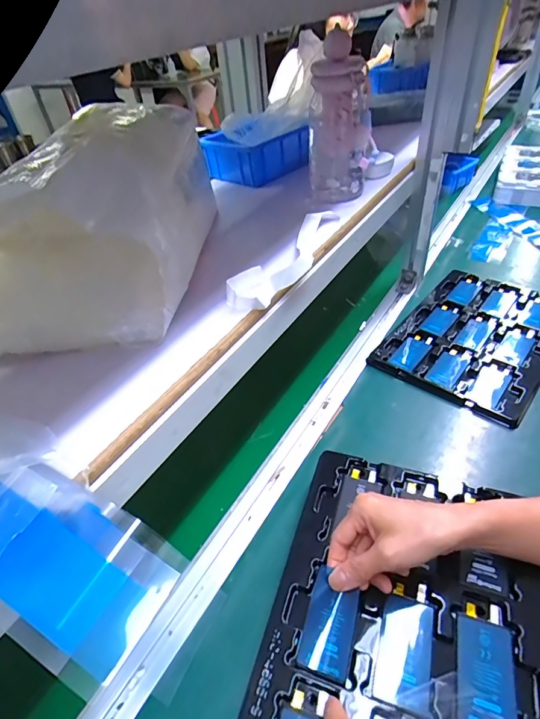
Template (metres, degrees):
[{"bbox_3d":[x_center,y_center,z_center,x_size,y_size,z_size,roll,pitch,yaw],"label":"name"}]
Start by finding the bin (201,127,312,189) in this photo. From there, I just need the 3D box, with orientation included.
[{"bbox_3d":[-0.021,-0.356,0.705,0.132,0.065,0.127,25,51,32],"label":"bin"}]

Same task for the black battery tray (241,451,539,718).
[{"bbox_3d":[0.116,0.240,0.354,0.223,0.018,0.324,9,44,19],"label":"black battery tray"}]

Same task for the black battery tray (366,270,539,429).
[{"bbox_3d":[0.352,-0.042,0.697,0.228,0.025,0.332,27,52,33],"label":"black battery tray"}]

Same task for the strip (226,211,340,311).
[{"bbox_3d":[0.033,-0.123,0.469,0.058,0.024,0.224,20,48,28],"label":"strip"}]

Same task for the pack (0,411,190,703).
[{"bbox_3d":[-0.233,0.063,0.284,0.395,0.023,0.086,21,43,22],"label":"pack"}]

